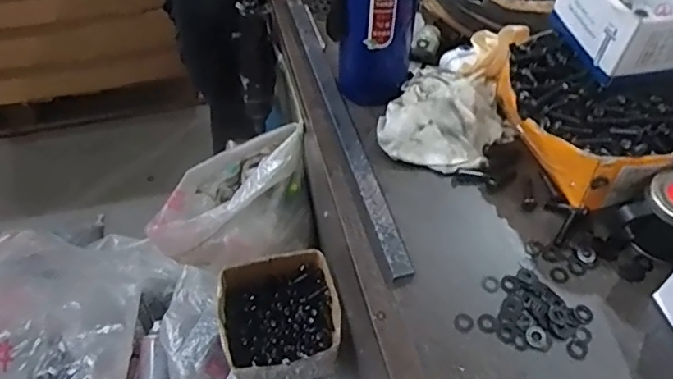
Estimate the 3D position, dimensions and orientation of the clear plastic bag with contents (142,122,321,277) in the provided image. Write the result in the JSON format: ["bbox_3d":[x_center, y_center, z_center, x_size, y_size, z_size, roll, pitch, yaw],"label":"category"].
[{"bbox_3d":[-0.159,0.009,0.770,0.243,0.165,0.143,0,52,0],"label":"clear plastic bag with contents"}]

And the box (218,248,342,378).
[{"bbox_3d":[-0.068,0.170,0.671,0.146,0.108,0.136,-15,53,-11],"label":"box"}]

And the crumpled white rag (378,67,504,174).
[{"bbox_3d":[0.115,-0.078,0.556,0.108,0.033,0.132,21,55,17],"label":"crumpled white rag"}]

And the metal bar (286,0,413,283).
[{"bbox_3d":[-0.001,-0.091,0.584,0.024,0.014,0.432,-12,52,-9],"label":"metal bar"}]

